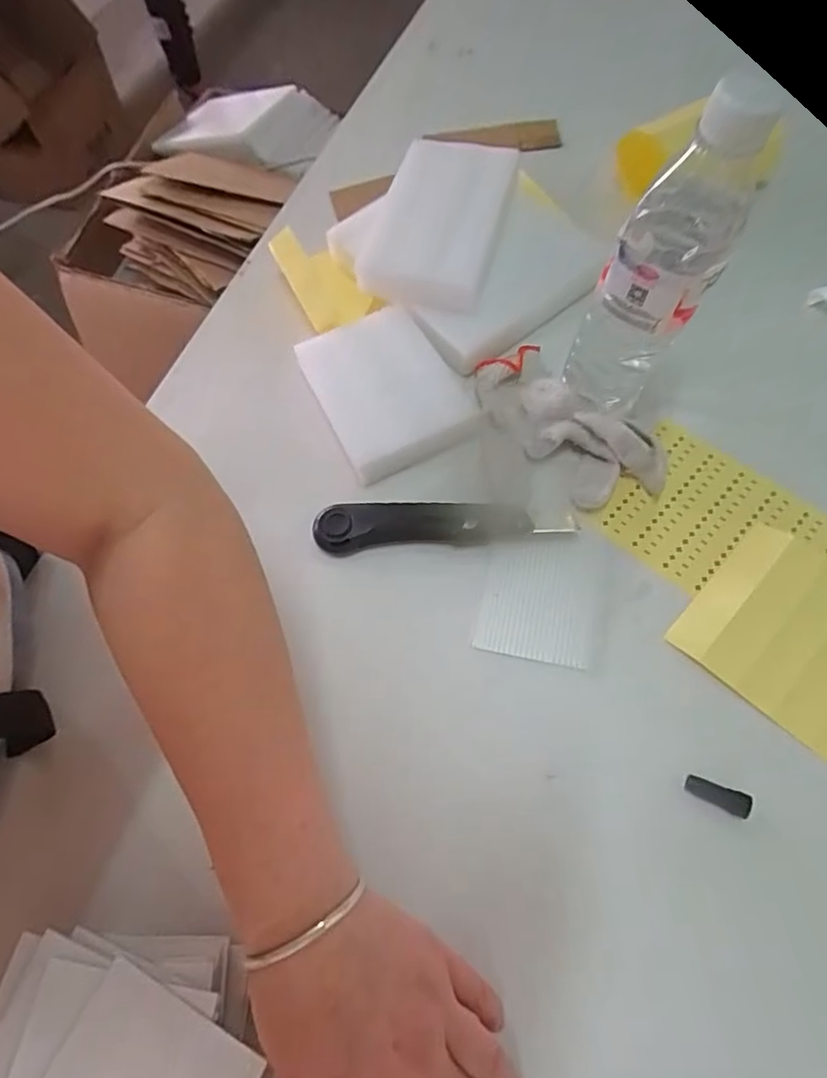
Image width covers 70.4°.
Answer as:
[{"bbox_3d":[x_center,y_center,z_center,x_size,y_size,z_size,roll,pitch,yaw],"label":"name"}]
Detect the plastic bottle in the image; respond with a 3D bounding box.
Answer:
[{"bbox_3d":[0.149,-0.157,0.375,0.068,0.204,0.065,30,70,15],"label":"plastic bottle"}]

